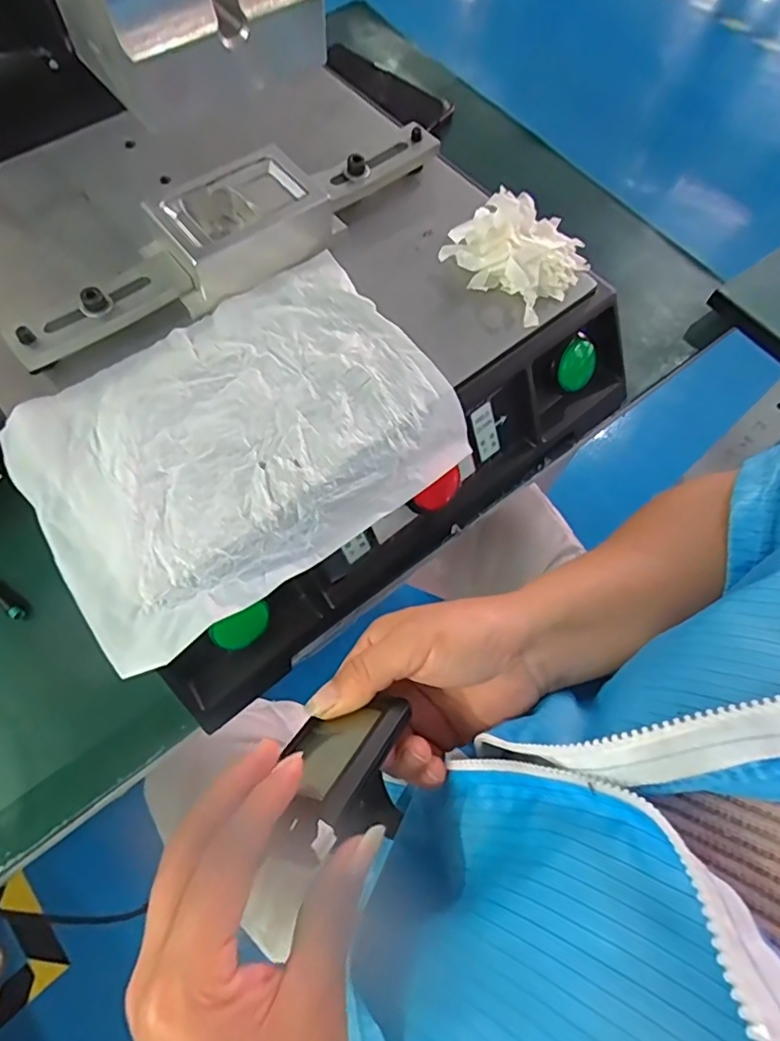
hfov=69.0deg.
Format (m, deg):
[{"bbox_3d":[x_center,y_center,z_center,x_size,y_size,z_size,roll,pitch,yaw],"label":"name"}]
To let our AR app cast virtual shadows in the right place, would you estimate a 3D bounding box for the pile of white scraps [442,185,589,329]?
[{"bbox_3d":[0.087,-0.187,0.381,0.088,0.037,0.076,39,72,12],"label":"pile of white scraps"}]

